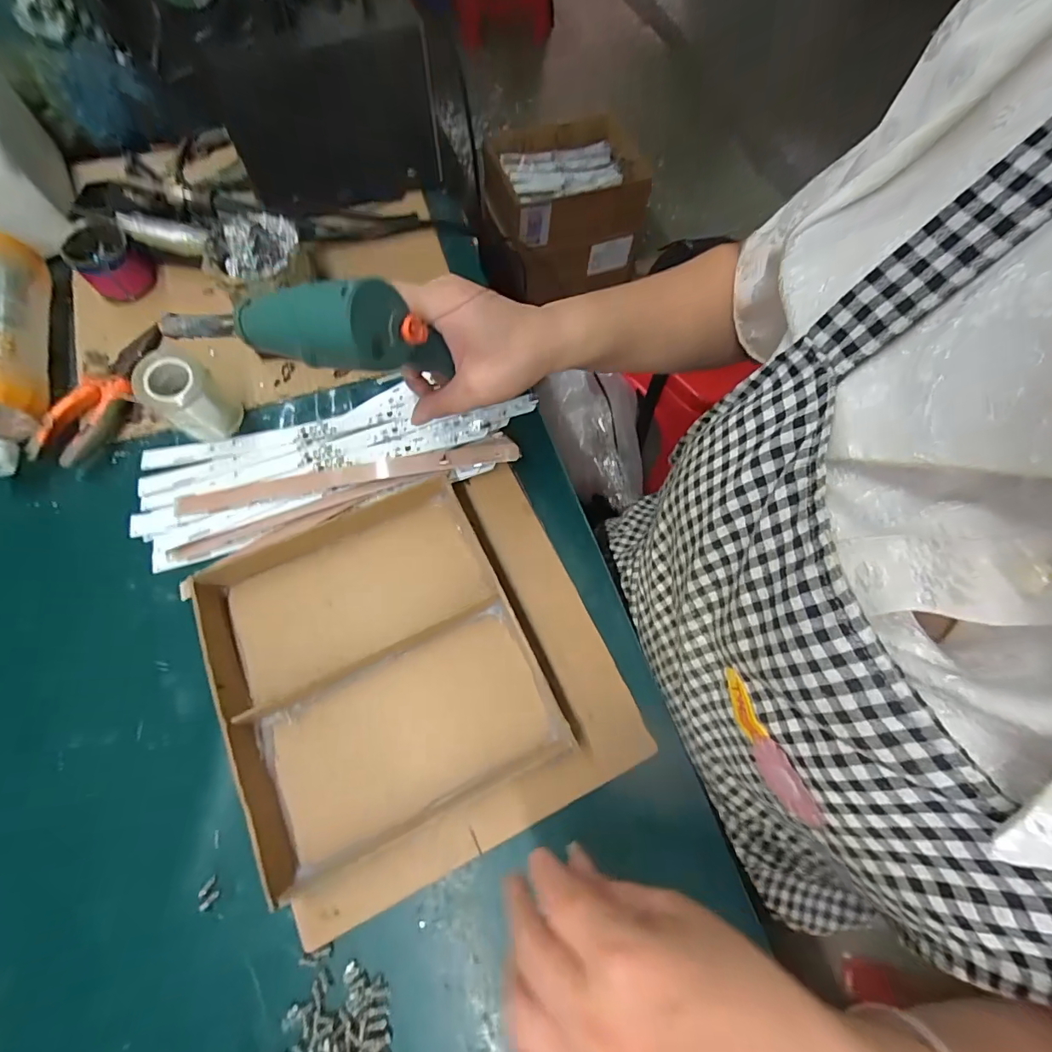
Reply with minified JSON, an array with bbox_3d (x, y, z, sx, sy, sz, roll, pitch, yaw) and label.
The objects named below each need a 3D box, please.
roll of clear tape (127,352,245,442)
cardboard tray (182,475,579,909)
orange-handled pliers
[{"bbox_3d":[-0.276,-0.102,0.391,0.047,0.067,0.054,43,76,15],"label":"roll of clear tape"},{"bbox_3d":[-0.107,0.095,0.343,0.205,0.030,0.225,-24,72,-8],"label":"cardboard tray"},{"bbox_3d":[-0.368,-0.117,0.419,0.046,0.028,0.143,16,72,6],"label":"orange-handled pliers"}]

